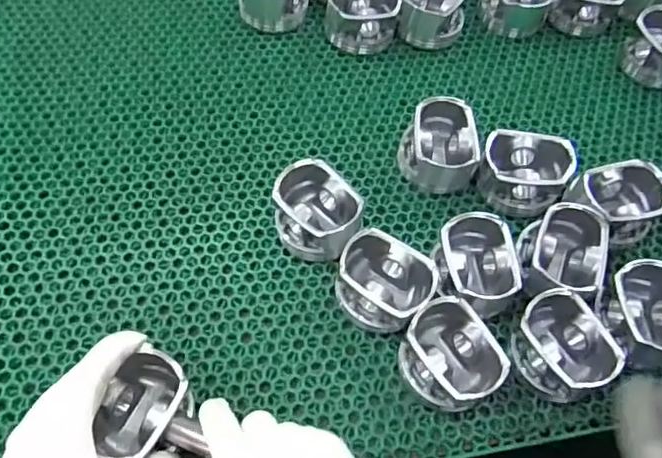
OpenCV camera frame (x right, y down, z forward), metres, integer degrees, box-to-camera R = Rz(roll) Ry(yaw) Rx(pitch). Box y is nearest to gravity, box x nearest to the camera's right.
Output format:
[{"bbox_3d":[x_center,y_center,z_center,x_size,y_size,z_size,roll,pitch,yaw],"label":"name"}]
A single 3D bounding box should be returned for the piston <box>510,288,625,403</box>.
[{"bbox_3d":[0.176,0.092,0.444,0.065,0.047,0.077,-21,64,-13],"label":"piston"}]

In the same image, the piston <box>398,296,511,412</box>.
[{"bbox_3d":[0.091,0.098,0.437,0.066,0.052,0.073,-40,69,-21],"label":"piston"}]

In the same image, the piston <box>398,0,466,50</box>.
[{"bbox_3d":[0.113,-0.238,0.619,0.064,0.059,0.064,1,61,-2],"label":"piston"}]

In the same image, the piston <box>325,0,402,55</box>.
[{"bbox_3d":[0.033,-0.227,0.614,0.076,0.051,0.069,4,61,0],"label":"piston"}]

